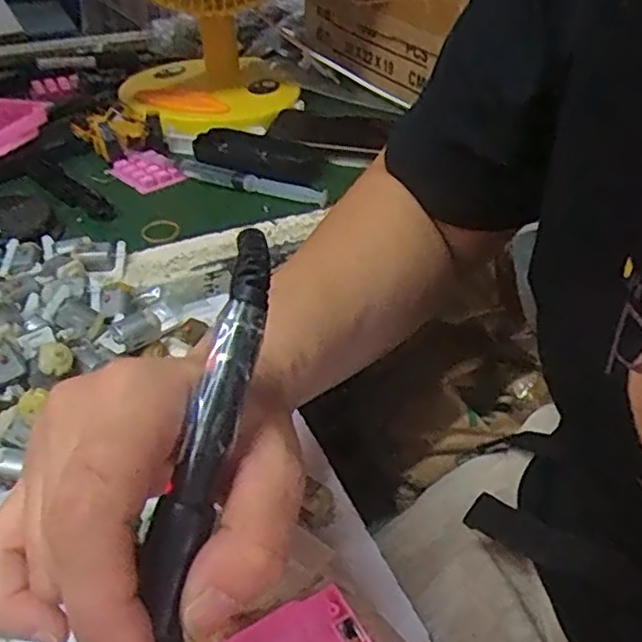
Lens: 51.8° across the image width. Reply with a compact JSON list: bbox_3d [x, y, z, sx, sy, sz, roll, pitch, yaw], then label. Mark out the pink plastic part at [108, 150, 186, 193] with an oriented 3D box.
[{"bbox_3d":[-0.158,-0.135,0.597,0.050,0.012,0.043,42,64,9],"label":"pink plastic part"}]

